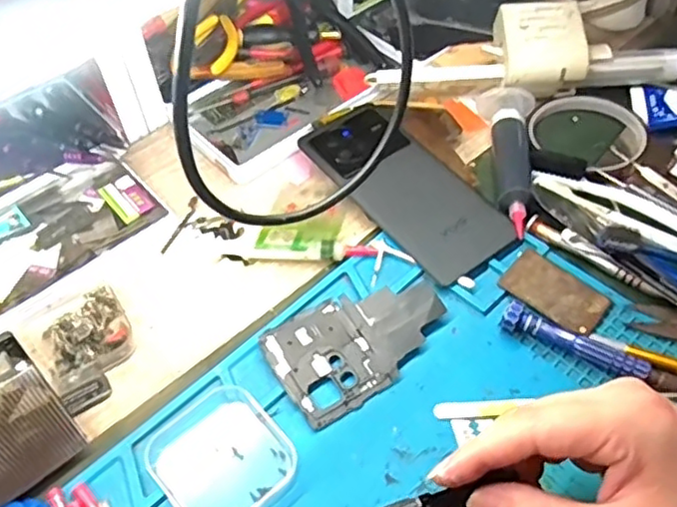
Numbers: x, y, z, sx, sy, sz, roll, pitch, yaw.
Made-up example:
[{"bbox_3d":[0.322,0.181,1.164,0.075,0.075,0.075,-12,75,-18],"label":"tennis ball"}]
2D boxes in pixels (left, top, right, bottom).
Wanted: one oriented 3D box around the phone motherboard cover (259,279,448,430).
[{"bbox_3d":[0.012,0.049,0.386,0.105,0.009,0.065,-31,57,-20],"label":"phone motherboard cover"}]

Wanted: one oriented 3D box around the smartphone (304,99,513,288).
[{"bbox_3d":[0.048,-0.049,0.457,0.072,0.011,0.156,-33,61,-21],"label":"smartphone"}]

